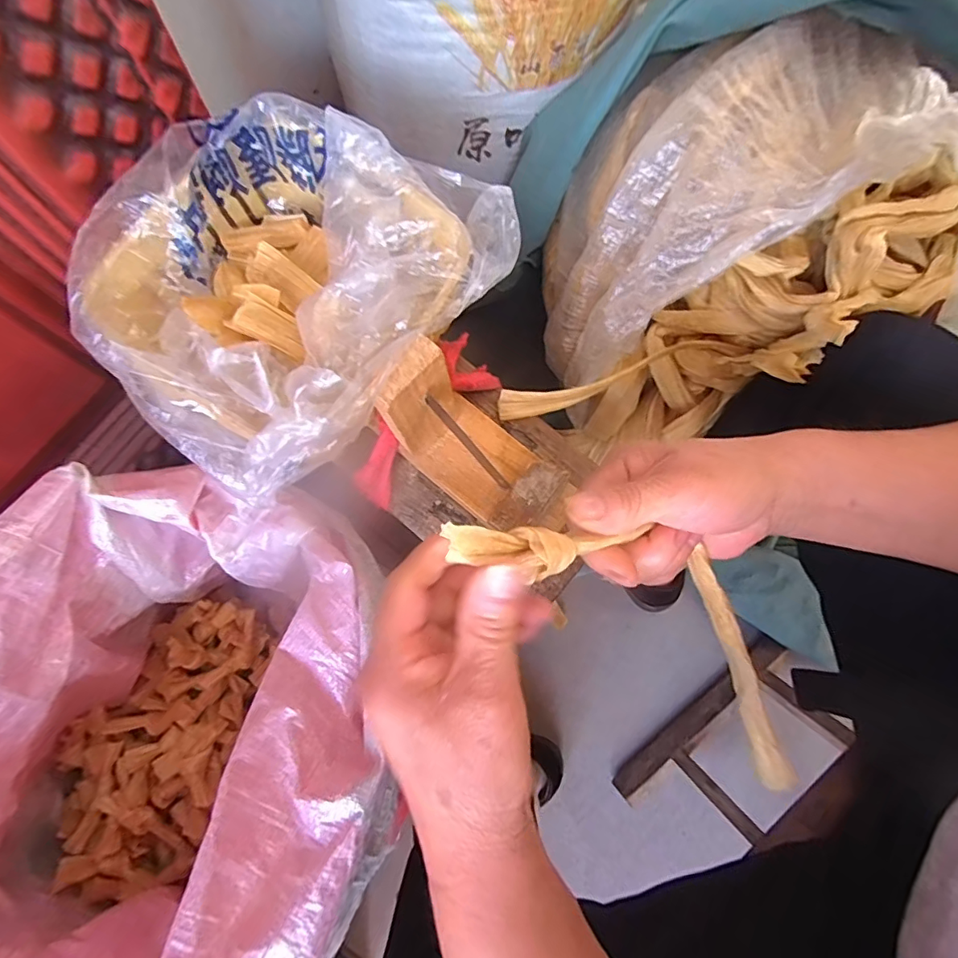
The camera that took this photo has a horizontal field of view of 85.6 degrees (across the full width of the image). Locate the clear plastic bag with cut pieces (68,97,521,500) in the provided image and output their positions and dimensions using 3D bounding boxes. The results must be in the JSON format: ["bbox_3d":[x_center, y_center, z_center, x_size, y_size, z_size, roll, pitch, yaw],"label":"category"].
[{"bbox_3d":[-0.108,-0.124,0.315,0.197,0.103,0.239,36,77,7],"label":"clear plastic bag with cut pieces"}]

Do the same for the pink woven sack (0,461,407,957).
[{"bbox_3d":[-0.204,0.188,0.366,0.272,0.283,0.346,23,76,4],"label":"pink woven sack"}]

